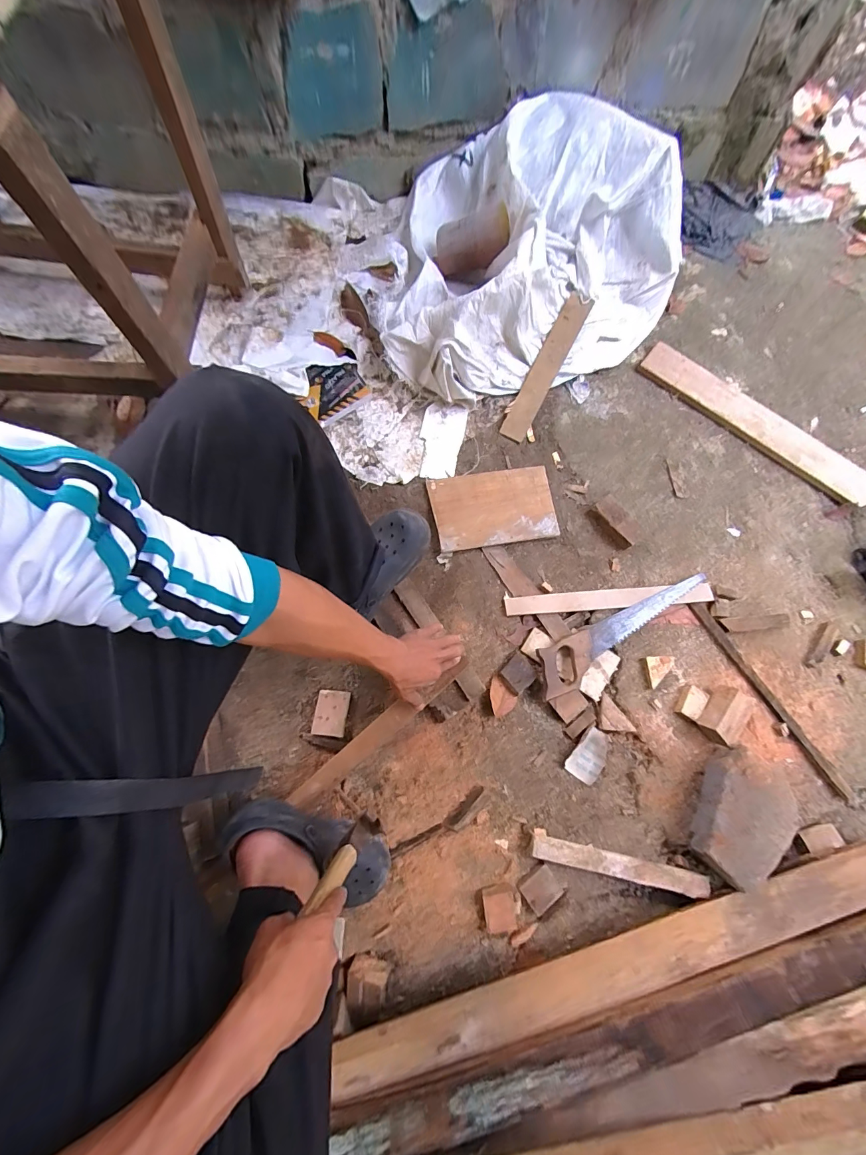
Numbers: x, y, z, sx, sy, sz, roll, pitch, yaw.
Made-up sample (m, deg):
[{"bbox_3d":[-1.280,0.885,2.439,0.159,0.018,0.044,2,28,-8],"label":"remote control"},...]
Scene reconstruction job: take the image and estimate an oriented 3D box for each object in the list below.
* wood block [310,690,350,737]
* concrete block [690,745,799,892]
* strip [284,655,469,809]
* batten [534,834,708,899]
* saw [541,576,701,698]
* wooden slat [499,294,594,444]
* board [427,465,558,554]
[{"bbox_3d":[-0.188,0.252,0.741,0.057,0.023,0.077,8,72,0],"label":"wood block"},{"bbox_3d":[0.535,0.415,0.694,0.129,0.078,0.211,28,73,6],"label":"concrete block"},{"bbox_3d":[-0.084,0.254,0.663,0.350,0.013,0.040,-37,78,-8],"label":"strip"},{"bbox_3d":[0.319,0.493,0.685,0.302,0.034,0.033,12,72,1],"label":"batten"},{"bbox_3d":[0.391,0.117,0.808,0.407,0.022,0.093,-23,75,-9],"label":"saw"},{"bbox_3d":[0.277,-0.514,0.970,0.061,0.011,0.426,28,80,-1],"label":"wooden slat"},{"bbox_3d":[0.134,-0.155,0.878,0.264,0.016,0.170,-8,73,-5],"label":"board"}]

